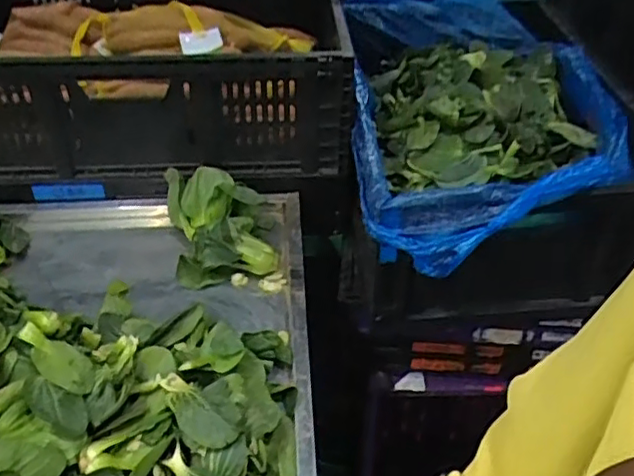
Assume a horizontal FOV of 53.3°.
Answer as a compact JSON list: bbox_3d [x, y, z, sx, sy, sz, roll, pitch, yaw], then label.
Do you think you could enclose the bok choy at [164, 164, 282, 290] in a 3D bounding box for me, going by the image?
[{"bbox_3d":[-0.128,-0.024,0.838,0.130,0.092,0.161,-9,42,-10],"label":"bok choy"}]

